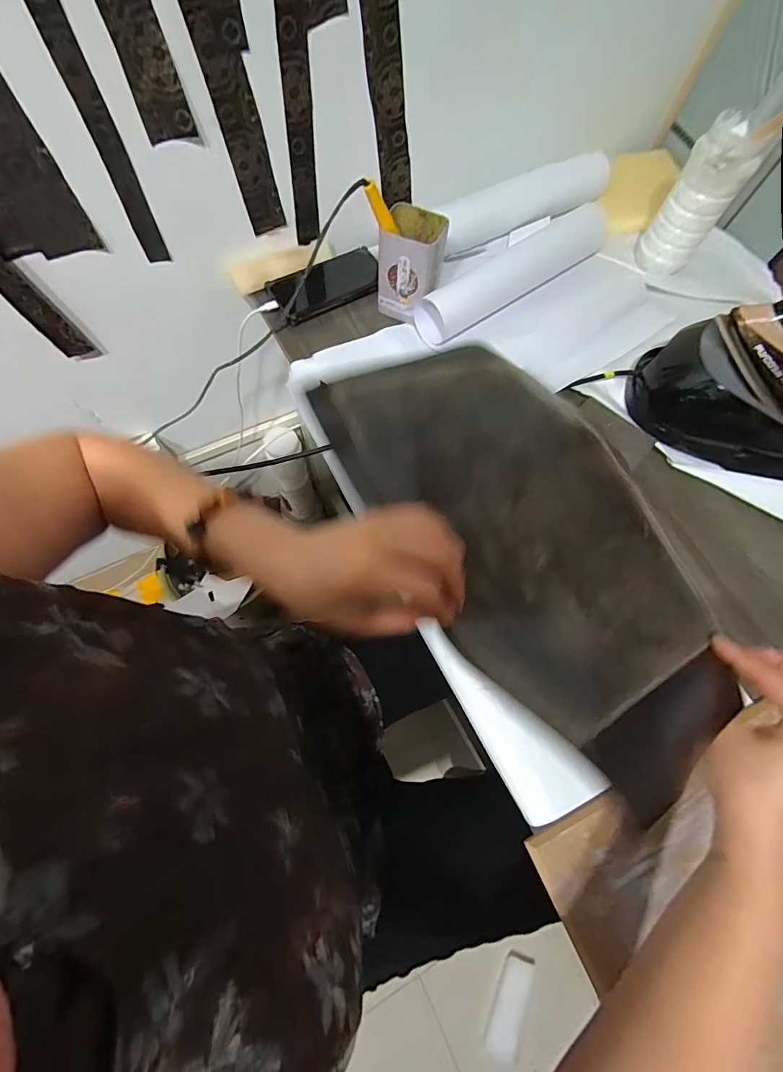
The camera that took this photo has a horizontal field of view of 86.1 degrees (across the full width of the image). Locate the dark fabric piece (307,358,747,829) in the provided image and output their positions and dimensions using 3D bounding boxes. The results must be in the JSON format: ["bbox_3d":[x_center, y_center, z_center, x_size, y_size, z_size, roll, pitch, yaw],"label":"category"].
[{"bbox_3d":[0.120,-0.020,0.340,0.245,0.055,0.368,-18,67,-25],"label":"dark fabric piece"}]

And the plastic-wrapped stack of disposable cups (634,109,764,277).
[{"bbox_3d":[0.415,-0.454,0.571,0.076,0.155,0.067,34,73,9],"label":"plastic-wrapped stack of disposable cups"}]

